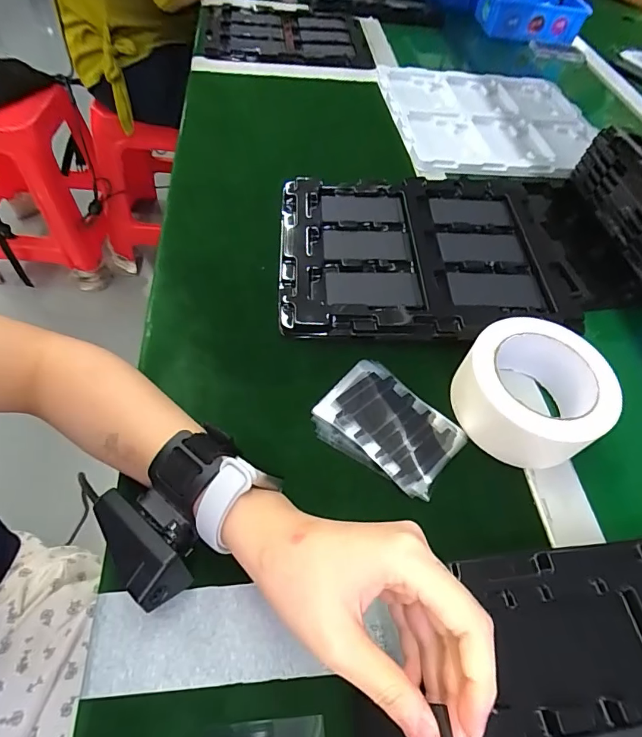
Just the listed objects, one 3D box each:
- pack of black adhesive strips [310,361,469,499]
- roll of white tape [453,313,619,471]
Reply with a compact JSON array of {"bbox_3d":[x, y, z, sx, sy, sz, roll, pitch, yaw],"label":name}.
[{"bbox_3d":[0.055,0.045,0.356,0.107,0.008,0.084,35,59,17],"label":"pack of black adhesive strips"},{"bbox_3d":[0.170,0.015,0.353,0.107,0.046,0.112,3,56,-5],"label":"roll of white tape"}]

